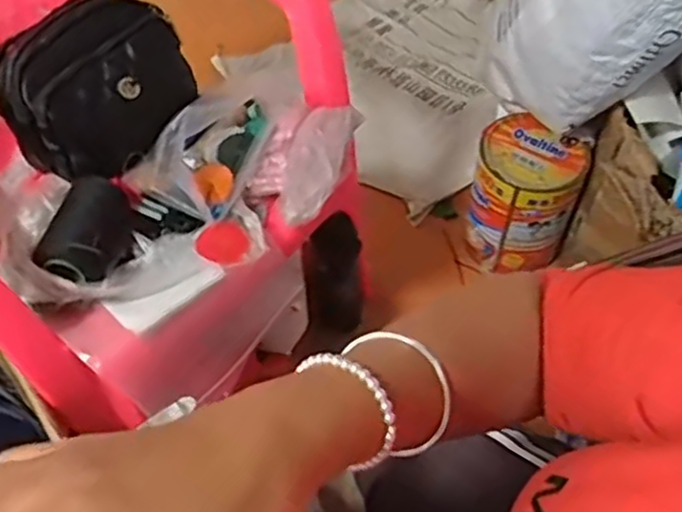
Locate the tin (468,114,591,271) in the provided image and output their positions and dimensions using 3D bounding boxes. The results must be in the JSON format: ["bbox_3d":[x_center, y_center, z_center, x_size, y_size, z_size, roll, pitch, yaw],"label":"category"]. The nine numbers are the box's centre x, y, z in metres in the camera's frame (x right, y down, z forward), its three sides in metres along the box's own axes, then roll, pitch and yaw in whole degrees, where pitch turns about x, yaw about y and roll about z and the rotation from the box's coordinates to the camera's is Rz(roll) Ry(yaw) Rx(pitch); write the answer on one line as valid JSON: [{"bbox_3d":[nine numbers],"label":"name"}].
[{"bbox_3d":[0.271,-0.087,1.060,0.146,0.205,0.130,15,54,11],"label":"tin"}]

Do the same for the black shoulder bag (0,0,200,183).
[{"bbox_3d":[-0.262,-0.180,0.775,0.208,0.180,0.090,-40,27,-22],"label":"black shoulder bag"}]

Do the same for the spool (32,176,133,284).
[{"bbox_3d":[-0.259,-0.023,0.717,0.061,0.067,0.117,7,53,5],"label":"spool"}]

